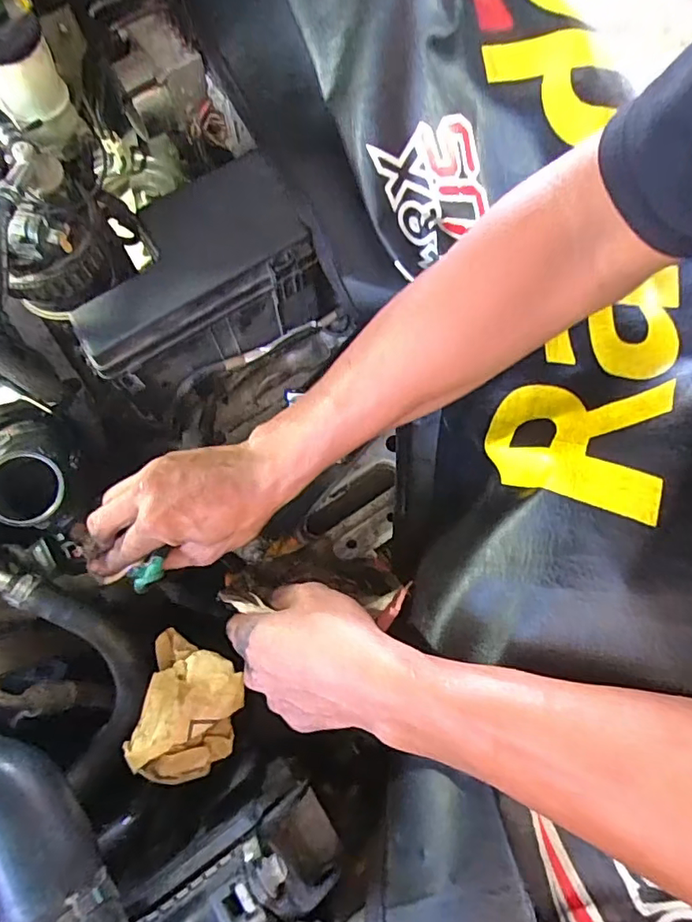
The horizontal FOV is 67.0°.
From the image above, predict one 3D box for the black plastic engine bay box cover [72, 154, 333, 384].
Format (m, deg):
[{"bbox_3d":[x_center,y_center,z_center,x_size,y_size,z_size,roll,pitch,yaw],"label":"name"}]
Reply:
[{"bbox_3d":[-0.131,-0.158,0.467,0.202,0.098,0.139,-25,76,-7],"label":"black plastic engine bay box cover"}]

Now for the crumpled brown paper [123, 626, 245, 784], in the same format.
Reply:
[{"bbox_3d":[-0.114,0.179,0.382,0.074,0.051,0.095,5,74,1],"label":"crumpled brown paper"}]

